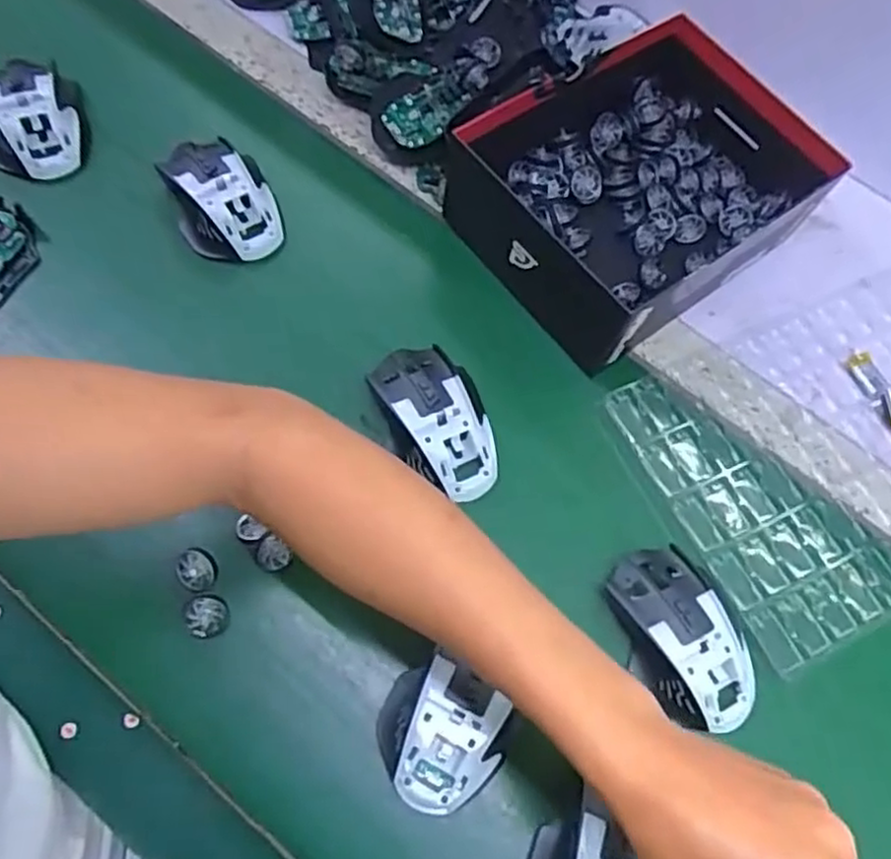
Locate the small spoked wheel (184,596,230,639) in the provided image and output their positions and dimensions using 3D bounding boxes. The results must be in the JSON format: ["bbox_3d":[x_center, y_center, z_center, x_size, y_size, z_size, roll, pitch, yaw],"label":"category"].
[{"bbox_3d":[-0.144,0.114,0.432,0.023,0.019,0.025,1,69,-2],"label":"small spoked wheel"}]

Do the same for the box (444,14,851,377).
[{"bbox_3d":[0.152,-0.189,0.553,0.257,0.073,0.190,-34,76,-18],"label":"box"}]

